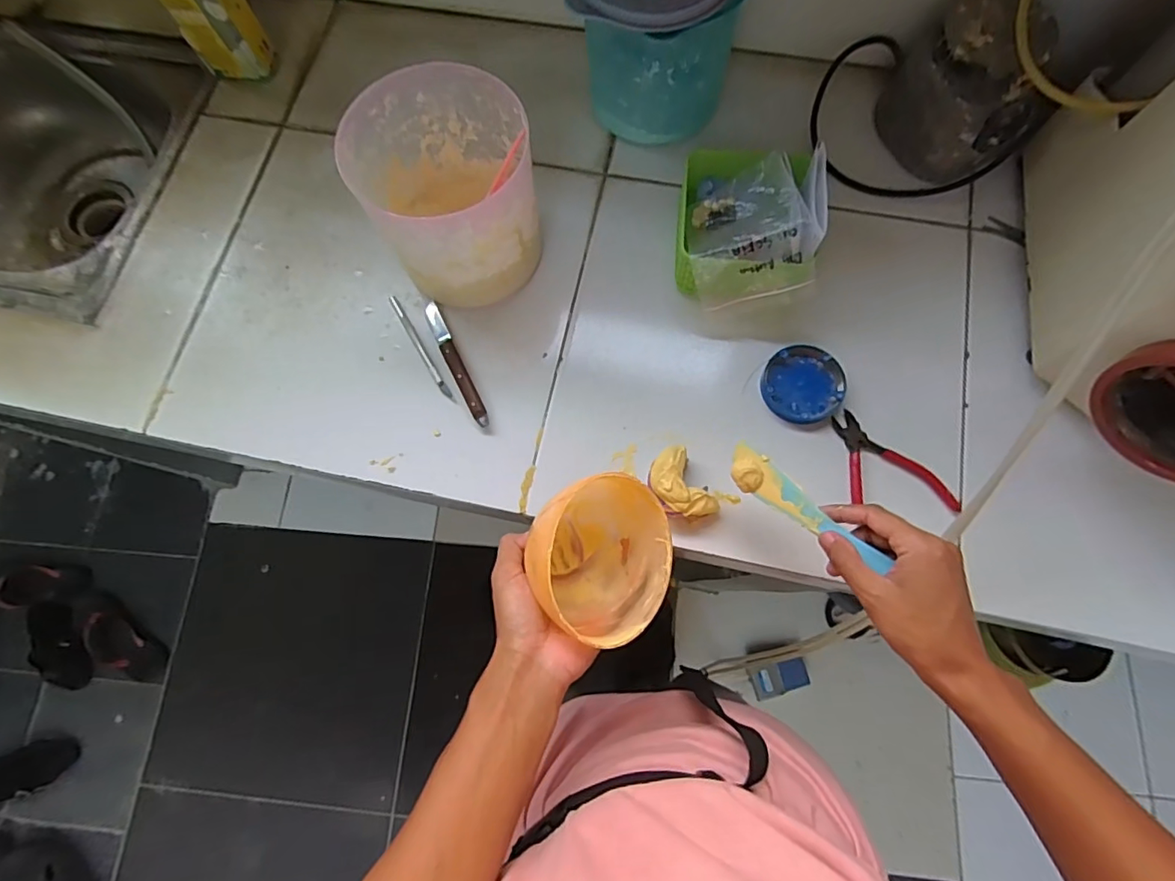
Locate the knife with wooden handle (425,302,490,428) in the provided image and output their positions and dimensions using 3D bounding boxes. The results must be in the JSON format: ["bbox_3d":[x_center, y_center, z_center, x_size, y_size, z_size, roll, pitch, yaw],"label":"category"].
[{"bbox_3d":[-0.136,-0.082,0.560,0.016,0.010,0.151,-26,74,-5],"label":"knife with wooden handle"}]

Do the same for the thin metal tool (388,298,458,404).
[{"bbox_3d":[-0.175,-0.098,0.569,0.008,0.004,0.143,-31,75,-6],"label":"thin metal tool"}]

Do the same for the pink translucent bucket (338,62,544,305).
[{"bbox_3d":[-0.128,-0.234,0.531,0.151,0.152,0.162,-1,74,2],"label":"pink translucent bucket"}]

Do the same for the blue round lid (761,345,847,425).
[{"bbox_3d":[0.214,-0.056,0.540,0.079,0.011,0.076,-1,74,2],"label":"blue round lid"}]

